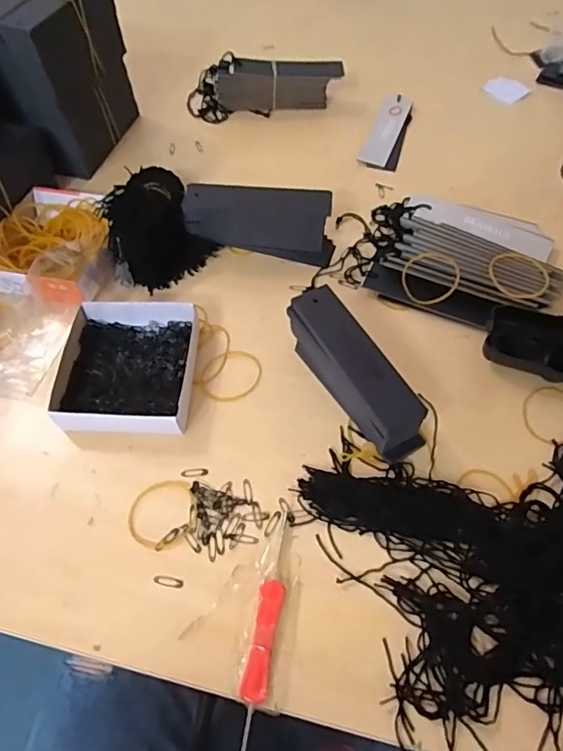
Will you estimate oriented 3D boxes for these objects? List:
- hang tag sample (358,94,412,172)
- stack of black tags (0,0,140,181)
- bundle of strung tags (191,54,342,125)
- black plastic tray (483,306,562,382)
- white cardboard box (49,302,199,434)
[{"bbox_3d":[0.119,-0.274,0.572,0.041,0.008,0.124,14,59,10],"label":"hang tag sample"},{"bbox_3d":[-0.244,-0.303,0.518,0.129,0.149,0.138,16,60,11],"label":"stack of black tags"},{"bbox_3d":[-0.020,-0.330,0.588,0.178,0.047,0.054,1,58,2],"label":"bundle of strung tags"},{"bbox_3d":[0.216,-0.019,0.401,0.109,0.028,0.044,18,60,12],"label":"black plastic tray"},{"bbox_3d":[-0.118,-0.007,0.403,0.099,0.027,0.110,1,58,2],"label":"white cardboard box"}]

